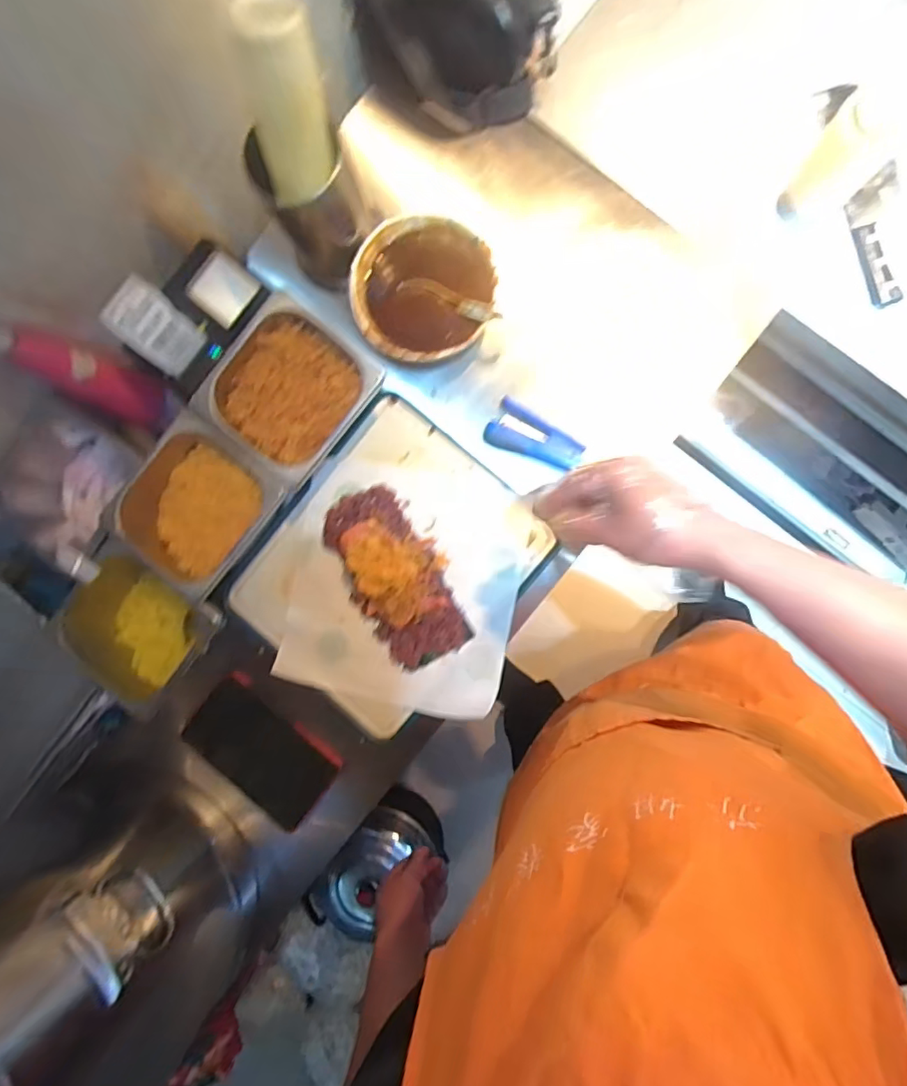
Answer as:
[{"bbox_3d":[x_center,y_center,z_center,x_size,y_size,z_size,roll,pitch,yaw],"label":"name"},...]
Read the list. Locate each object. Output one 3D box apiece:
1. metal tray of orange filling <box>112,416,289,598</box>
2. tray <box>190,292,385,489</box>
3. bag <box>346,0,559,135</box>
[{"bbox_3d":[-0.304,-0.043,0.667,0.156,0.080,0.180,34,94,6],"label":"metal tray of orange filling"},{"bbox_3d":[-0.196,-0.178,0.648,0.167,0.072,0.178,38,94,5],"label":"tray"},{"bbox_3d":[-0.001,-0.599,0.645,0.238,0.122,0.122,2,90,6],"label":"bag"}]

